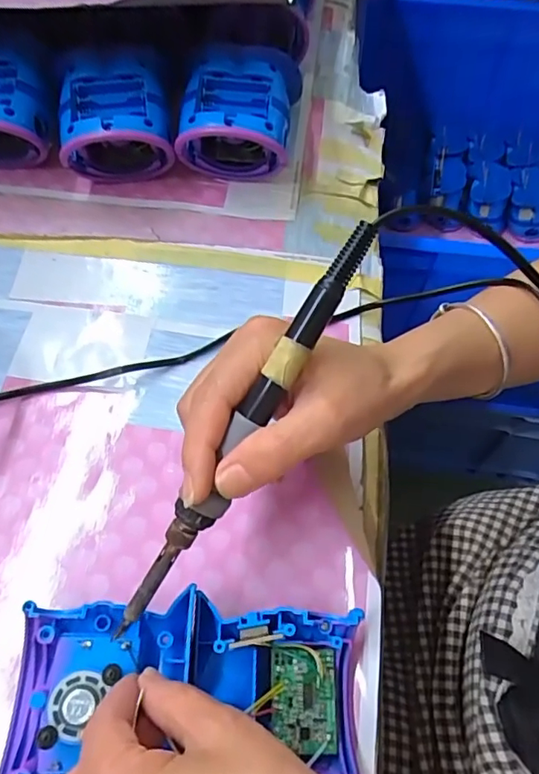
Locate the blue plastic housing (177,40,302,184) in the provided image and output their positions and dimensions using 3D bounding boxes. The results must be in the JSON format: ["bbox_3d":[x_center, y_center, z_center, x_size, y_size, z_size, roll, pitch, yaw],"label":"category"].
[{"bbox_3d":[-0.023,-0.201,0.406,0.081,0.076,0.088,5,63,1],"label":"blue plastic housing"}]

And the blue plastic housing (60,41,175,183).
[{"bbox_3d":[-0.114,-0.196,0.403,0.078,0.073,0.082,-7,63,-5],"label":"blue plastic housing"}]

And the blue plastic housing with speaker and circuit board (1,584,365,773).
[{"bbox_3d":[-0.036,0.136,0.238,0.152,0.028,0.078,3,62,-6],"label":"blue plastic housing with speaker and circuit board"}]

